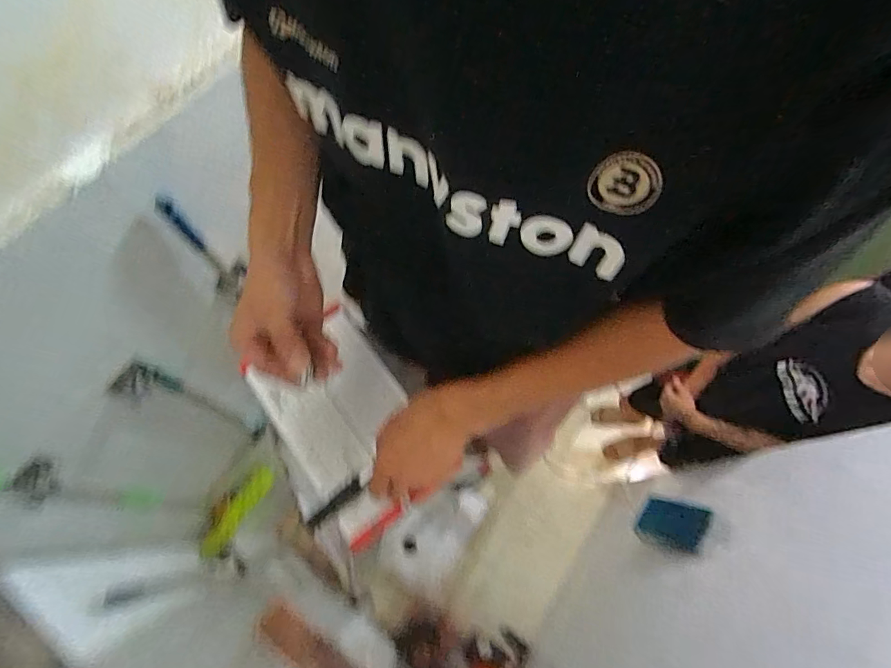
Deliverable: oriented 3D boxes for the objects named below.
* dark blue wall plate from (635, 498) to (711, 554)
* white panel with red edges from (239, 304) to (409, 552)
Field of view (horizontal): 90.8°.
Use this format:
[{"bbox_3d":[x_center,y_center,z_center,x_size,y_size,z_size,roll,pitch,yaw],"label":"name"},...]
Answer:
[{"bbox_3d":[0.623,0.523,1.221,0.009,0.261,0.113,29,76,-2],"label":"dark blue wall plate"},{"bbox_3d":[-0.134,0.111,0.553,0.168,0.022,0.265,-33,71,-12],"label":"white panel with red edges"}]

